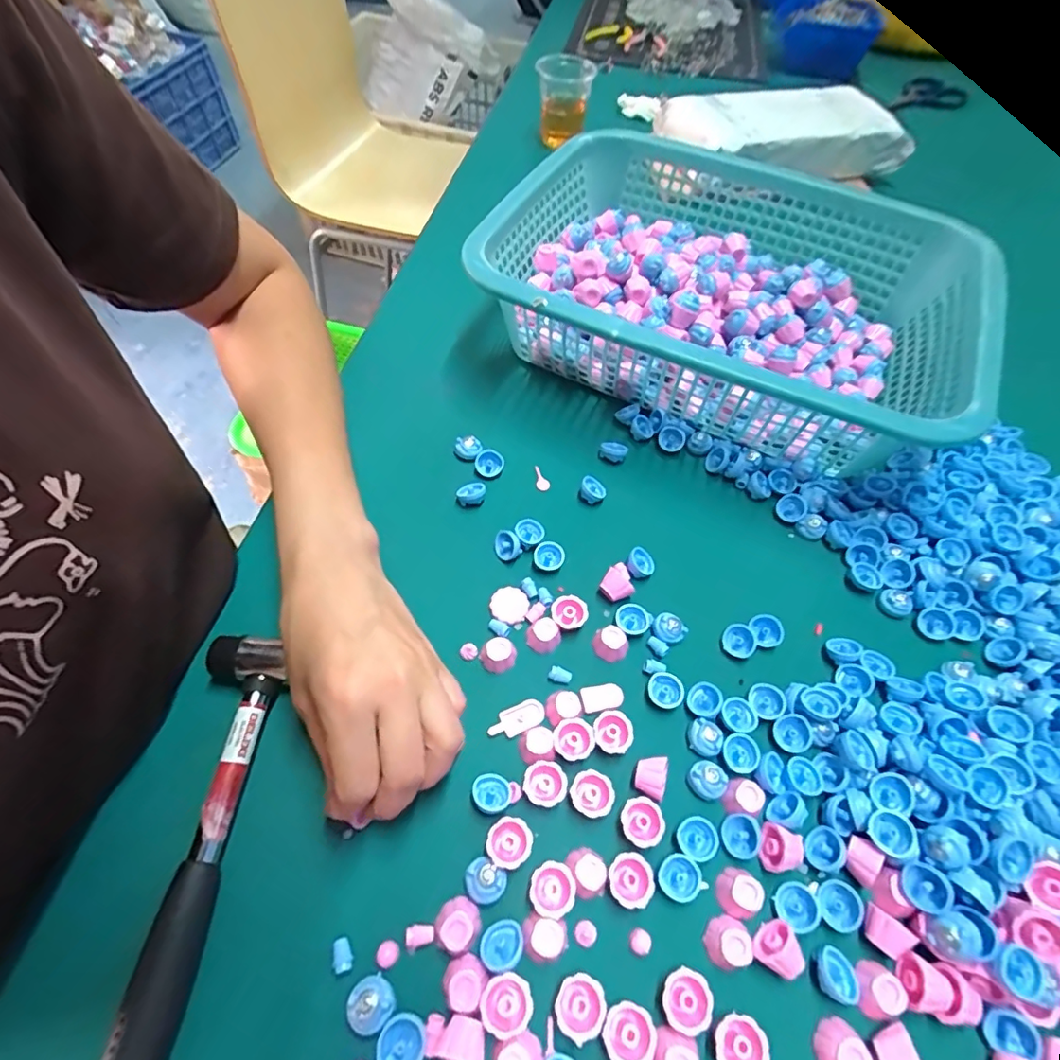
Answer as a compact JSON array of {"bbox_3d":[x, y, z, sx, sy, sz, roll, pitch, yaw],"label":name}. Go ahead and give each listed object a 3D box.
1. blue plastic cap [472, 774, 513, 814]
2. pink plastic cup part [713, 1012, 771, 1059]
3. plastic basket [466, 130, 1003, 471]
[{"bbox_3d":[-0.019,0.132,0.271,0.018,0.008,0.019,0,56,0],"label":"blue plastic cap"},{"bbox_3d":[0.087,0.214,0.225,0.021,0.014,0.020,23,59,14],"label":"pink plastic cup part"},{"bbox_3d":[0.153,-0.182,0.425,0.341,0.096,0.269,21,59,13],"label":"plastic basket"}]

